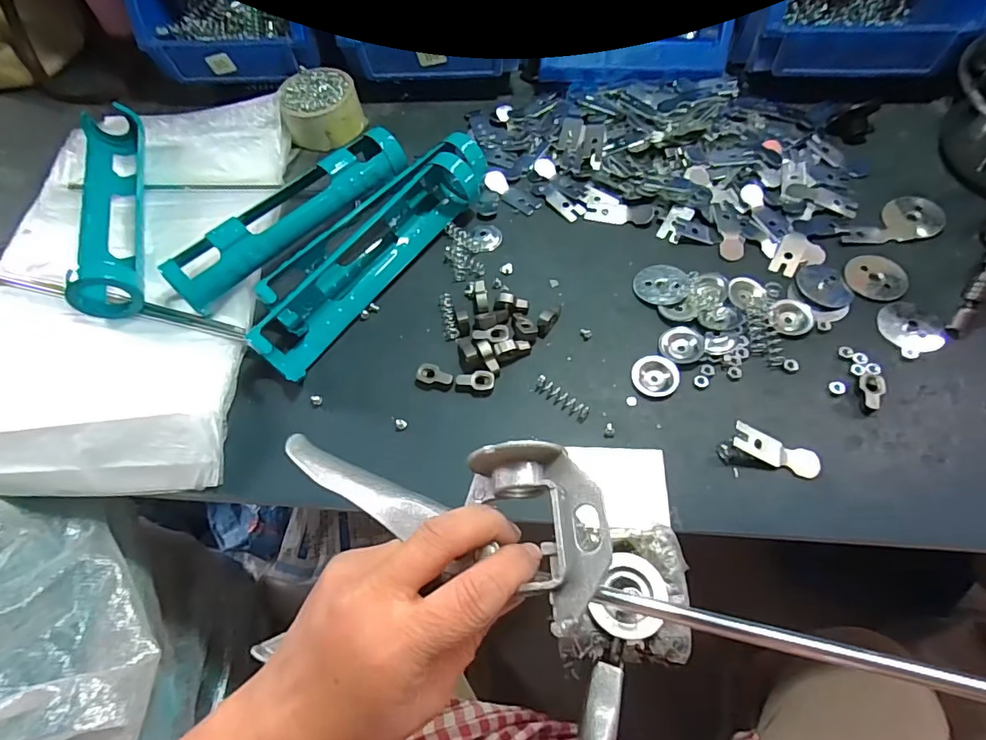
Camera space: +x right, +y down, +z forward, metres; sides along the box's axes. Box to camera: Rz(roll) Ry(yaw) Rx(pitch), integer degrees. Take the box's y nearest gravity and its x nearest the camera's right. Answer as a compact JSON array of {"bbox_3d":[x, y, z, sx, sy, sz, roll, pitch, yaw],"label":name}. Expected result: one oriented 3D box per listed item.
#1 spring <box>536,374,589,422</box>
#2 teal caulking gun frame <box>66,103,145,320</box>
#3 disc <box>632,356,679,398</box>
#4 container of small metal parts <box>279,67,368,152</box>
[{"bbox_3d":[0.054,0.022,0.388,0.047,0.009,0.012,34,69,21],"label":"spring"},{"bbox_3d":[-0.370,-0.158,0.487,0.052,0.045,0.256,-19,61,-5],"label":"teal caulking gun frame"},{"bbox_3d":[0.129,0.004,0.391,0.034,0.005,0.034,-2,61,4],"label":"disc"},{"bbox_3d":[-0.191,-0.294,0.560,0.086,0.043,0.088,-15,61,-3],"label":"container of small metal parts"}]

